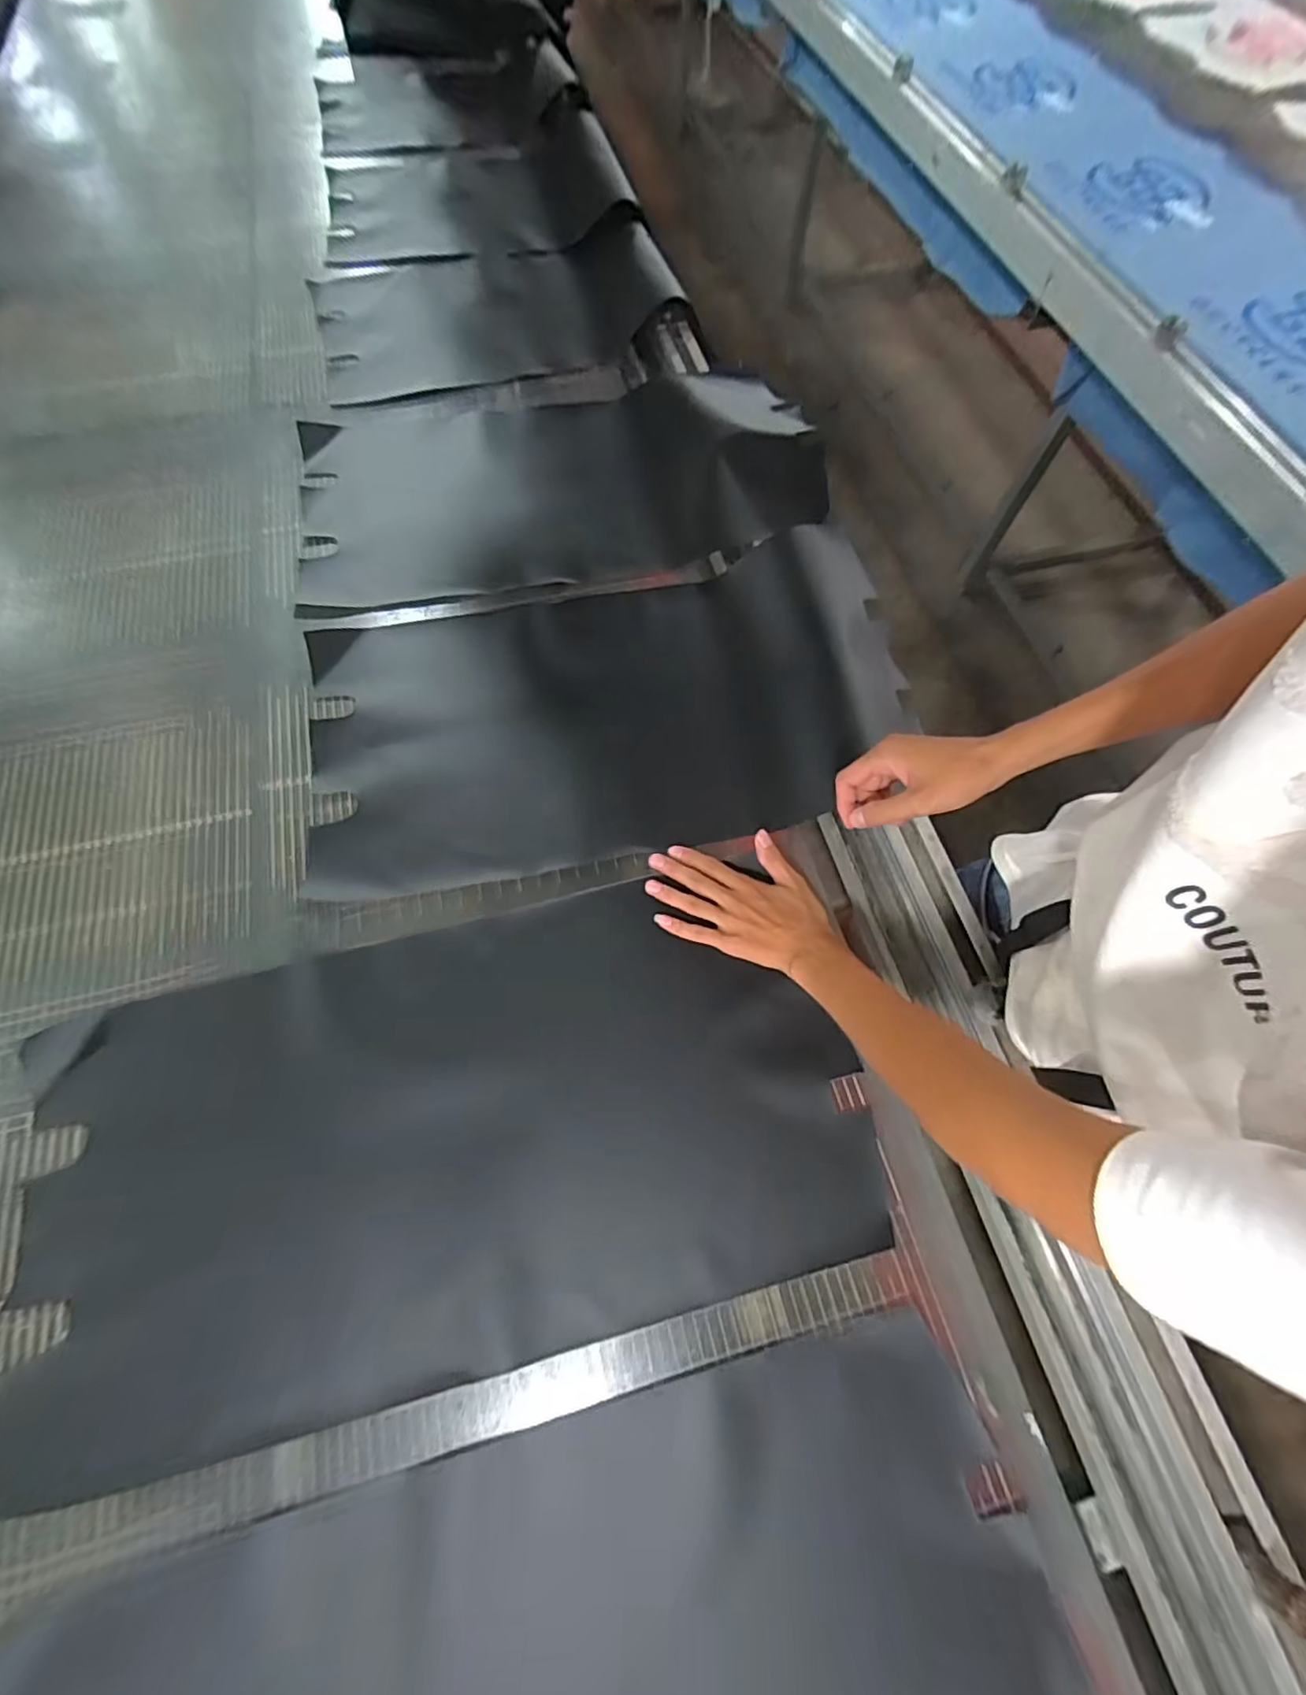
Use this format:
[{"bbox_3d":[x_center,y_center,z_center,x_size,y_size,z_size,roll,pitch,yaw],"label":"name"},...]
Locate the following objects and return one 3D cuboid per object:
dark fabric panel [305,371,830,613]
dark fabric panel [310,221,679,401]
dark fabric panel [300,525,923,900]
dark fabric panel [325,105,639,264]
[{"bbox_3d":[-0.127,-0.481,0.779,0.654,0.036,0.338,-11,68,-3],"label":"dark fabric panel"},{"bbox_3d":[-0.240,-0.838,0.928,0.538,0.064,0.343,-12,68,-4],"label":"dark fabric panel"},{"bbox_3d":[-0.048,-0.153,0.687,0.639,0.073,0.341,-12,68,-4],"label":"dark fabric panel"},{"bbox_3d":[-0.311,-1.129,1.030,0.506,0.072,0.378,-17,69,-6],"label":"dark fabric panel"}]

